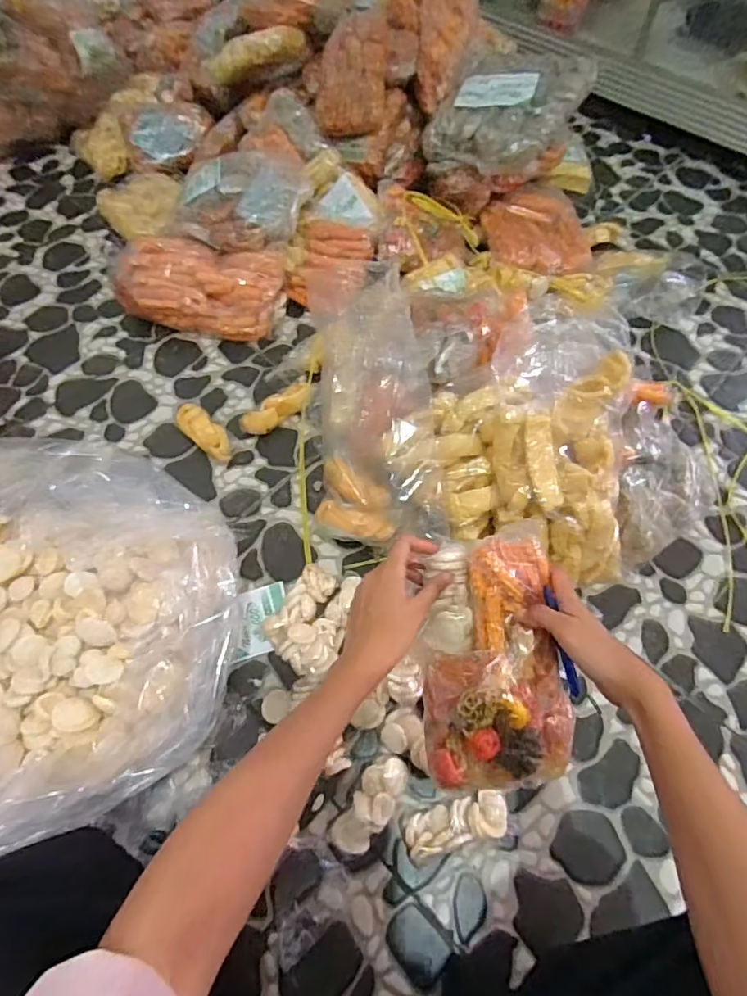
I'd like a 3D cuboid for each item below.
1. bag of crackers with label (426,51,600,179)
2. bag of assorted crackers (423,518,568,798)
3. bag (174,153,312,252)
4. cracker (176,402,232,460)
[{"bbox_3d":[0.258,-0.725,1.006,0.218,0.114,0.263,36,66,18],"label":"bag of crackers with label"},{"bbox_3d":[0.105,0.143,0.467,0.130,0.061,0.215,-8,83,-6],"label":"bag of assorted crackers"},{"bbox_3d":[-0.249,-0.547,0.981,0.242,0.096,0.174,20,62,11],"label":"bag"},{"bbox_3d":[-0.275,-0.108,0.865,0.114,0.029,0.047,39,71,17],"label":"cracker"}]

